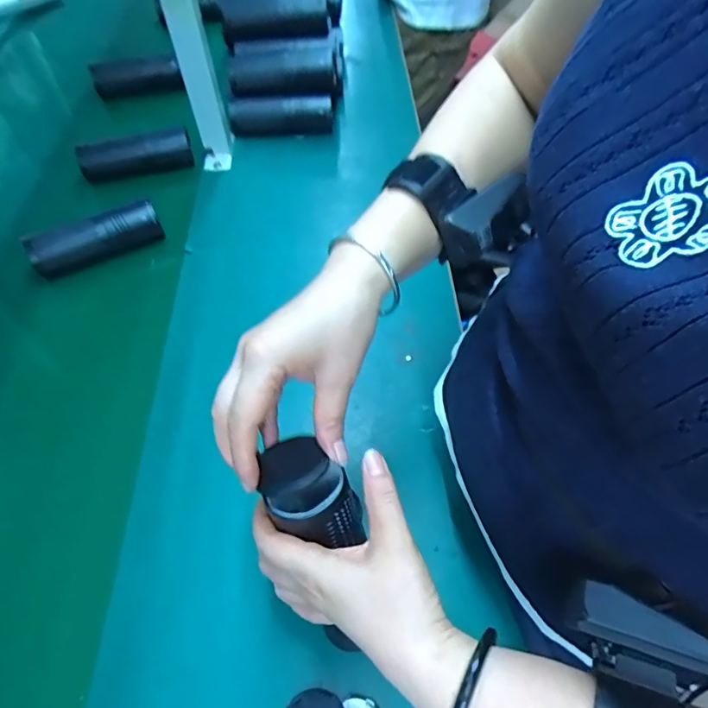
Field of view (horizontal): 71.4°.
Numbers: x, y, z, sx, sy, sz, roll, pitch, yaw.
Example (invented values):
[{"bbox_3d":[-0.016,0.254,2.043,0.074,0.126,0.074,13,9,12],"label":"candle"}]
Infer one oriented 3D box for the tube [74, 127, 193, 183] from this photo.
[{"bbox_3d":[-0.340,-0.312,0.761,0.159,0.057,0.054,-6,55,-1],"label":"tube"}]

